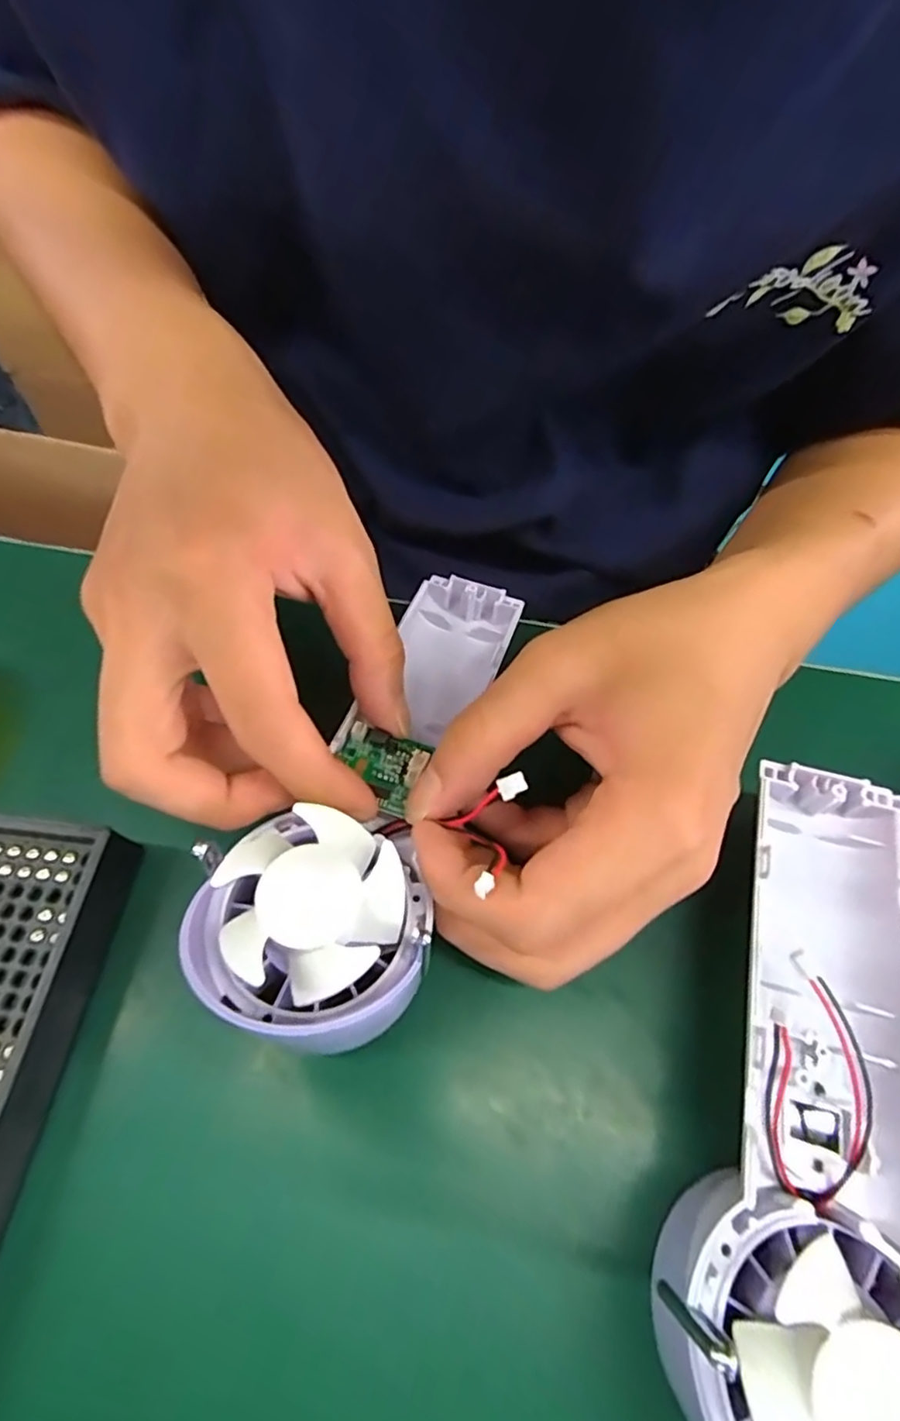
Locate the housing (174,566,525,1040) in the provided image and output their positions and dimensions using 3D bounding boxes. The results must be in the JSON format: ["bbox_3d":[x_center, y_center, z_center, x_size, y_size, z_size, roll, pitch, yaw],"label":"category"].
[{"bbox_3d":[-0.021,0.014,0.201,0.062,0.030,0.170,16,45,6],"label":"housing"}]

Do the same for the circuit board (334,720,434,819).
[{"bbox_3d":[-0.024,0.018,0.197,0.027,0.006,0.027,20,62,8],"label":"circuit board"}]

